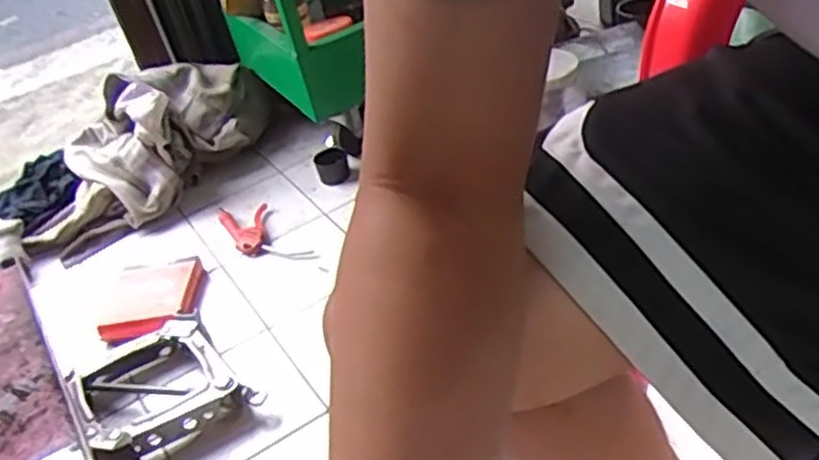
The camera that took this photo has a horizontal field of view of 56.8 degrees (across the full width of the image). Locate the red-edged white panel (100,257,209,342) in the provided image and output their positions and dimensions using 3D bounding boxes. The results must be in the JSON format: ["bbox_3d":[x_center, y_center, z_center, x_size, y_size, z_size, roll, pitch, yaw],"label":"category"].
[{"bbox_3d":[-0.403,0.101,1.187,0.145,0.024,0.171,-7,33,-1],"label":"red-edged white panel"}]

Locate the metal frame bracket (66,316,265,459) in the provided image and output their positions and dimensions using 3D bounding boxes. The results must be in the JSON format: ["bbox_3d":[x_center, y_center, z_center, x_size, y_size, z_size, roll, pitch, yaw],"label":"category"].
[{"bbox_3d":[-0.344,0.210,1.021,0.198,0.057,0.232,-31,40,-23],"label":"metal frame bracket"}]

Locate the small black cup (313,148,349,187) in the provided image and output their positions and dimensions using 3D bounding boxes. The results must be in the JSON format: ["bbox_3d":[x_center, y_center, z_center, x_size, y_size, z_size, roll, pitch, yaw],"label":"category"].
[{"bbox_3d":[-0.145,-0.117,1.409,0.060,0.065,0.059,-8,37,6],"label":"small black cup"}]

